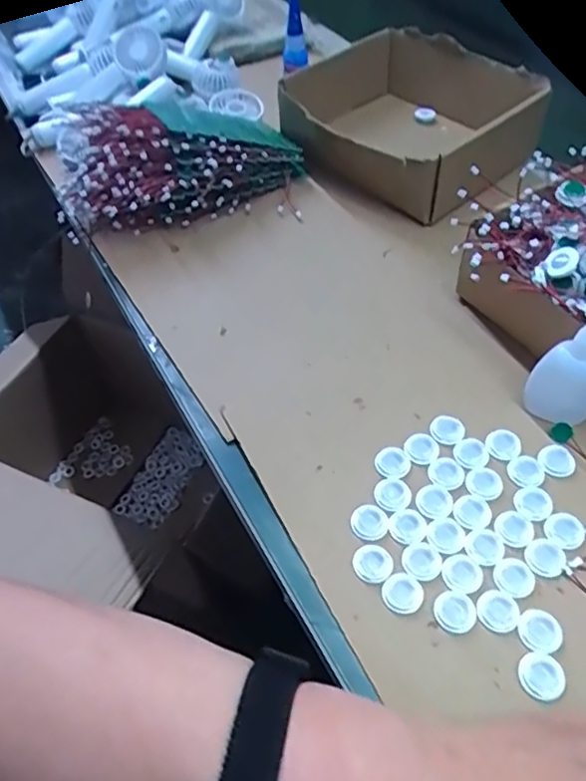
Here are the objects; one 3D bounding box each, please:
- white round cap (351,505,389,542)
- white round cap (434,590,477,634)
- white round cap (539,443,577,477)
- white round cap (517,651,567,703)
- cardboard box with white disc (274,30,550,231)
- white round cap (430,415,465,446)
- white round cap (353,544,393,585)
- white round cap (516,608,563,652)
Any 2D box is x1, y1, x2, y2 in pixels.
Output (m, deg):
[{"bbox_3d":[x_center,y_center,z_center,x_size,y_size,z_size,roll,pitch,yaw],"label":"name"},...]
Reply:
[{"bbox_3d":[0.047,0.081,0.380,0.023,0.004,0.023,-2,51,2],"label":"white round cap"},{"bbox_3d":[0.091,0.124,0.345,0.022,0.004,0.022,-2,51,2],"label":"white round cap"},{"bbox_3d":[0.175,0.045,0.405,0.023,0.004,0.025,-2,51,2],"label":"white round cap"},{"bbox_3d":[0.131,0.149,0.322,0.024,0.004,0.023,-2,51,2],"label":"white round cap"},{"bbox_3d":[0.114,-0.279,0.626,0.227,0.069,0.214,35,61,28],"label":"cardboard box with white disc"},{"bbox_3d":[0.106,0.027,0.421,0.023,0.004,0.024,-2,51,2],"label":"white round cap"},{"bbox_3d":[0.047,0.102,0.363,0.021,0.004,0.023,-2,51,2],"label":"white round cap"},{"bbox_3d":[0.136,0.132,0.337,0.022,0.004,0.023,-2,51,2],"label":"white round cap"}]

